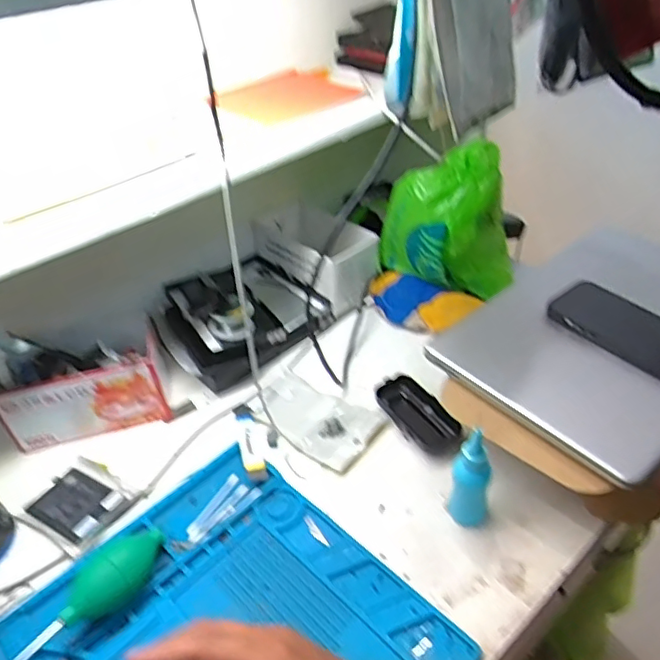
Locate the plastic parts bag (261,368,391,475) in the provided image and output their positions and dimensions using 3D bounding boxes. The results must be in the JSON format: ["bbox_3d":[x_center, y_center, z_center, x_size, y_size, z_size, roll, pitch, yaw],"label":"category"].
[{"bbox_3d":[-0.021,0.102,0.652,0.151,0.010,0.090,24,49,30],"label":"plastic parts bag"}]

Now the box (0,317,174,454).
[{"bbox_3d":[-0.287,0.061,0.662,0.177,0.087,0.103,-14,41,-10],"label":"box"}]

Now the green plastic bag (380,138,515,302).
[{"bbox_3d":[0.159,-0.129,0.747,0.182,0.196,0.090,2,41,8],"label":"green plastic bag"}]

